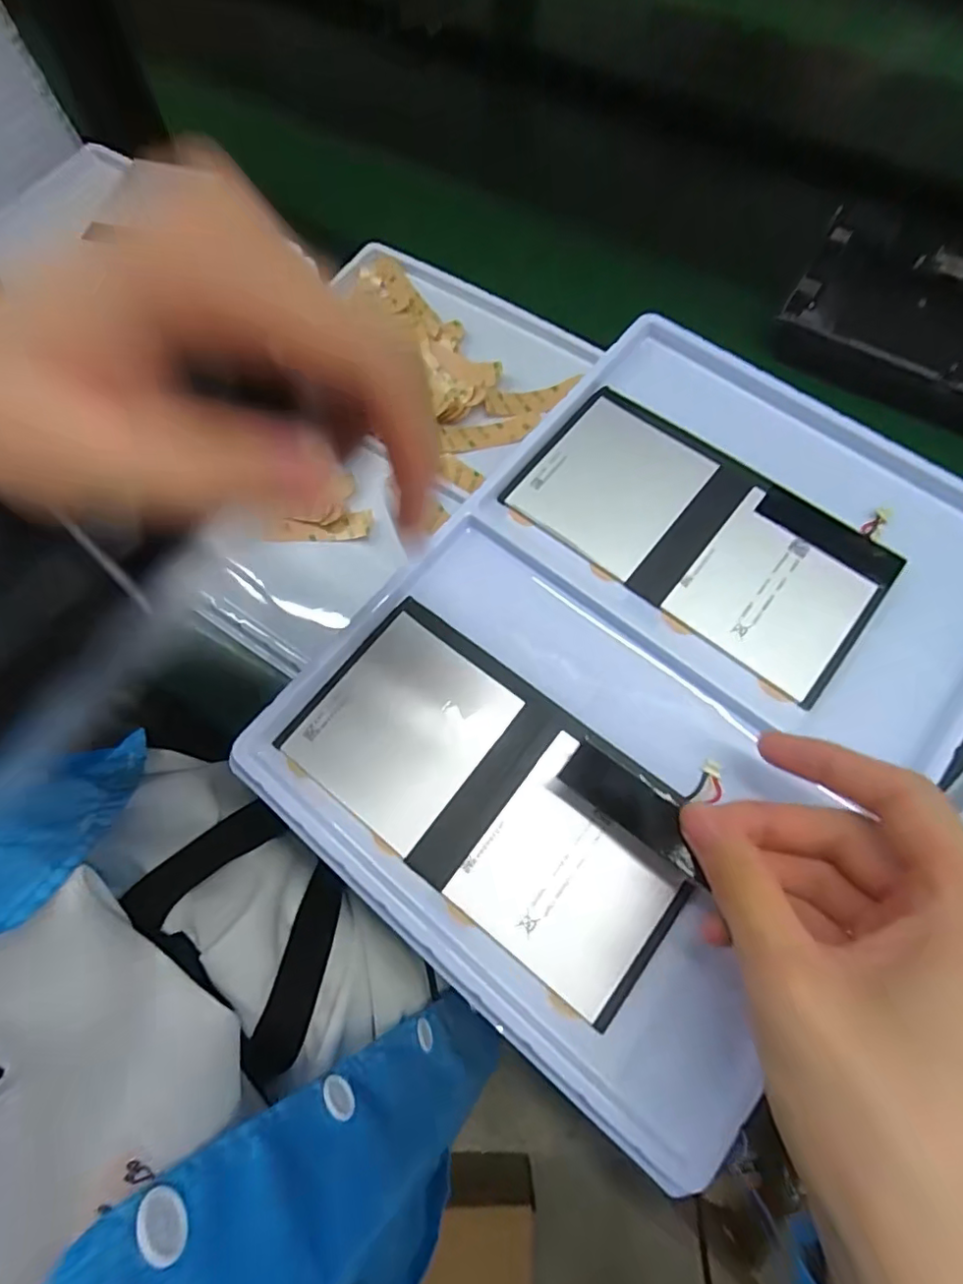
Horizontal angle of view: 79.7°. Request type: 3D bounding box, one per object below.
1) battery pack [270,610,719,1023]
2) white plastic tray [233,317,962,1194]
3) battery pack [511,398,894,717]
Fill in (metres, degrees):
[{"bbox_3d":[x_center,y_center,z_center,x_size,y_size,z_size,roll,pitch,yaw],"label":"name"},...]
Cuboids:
[{"bbox_3d":[0.004,0.063,0.245,0.172,0.009,0.087,36,73,13],"label":"battery pack"},{"bbox_3d":[0.083,0.002,0.262,0.234,0.023,0.325,38,73,14],"label":"white plastic tray"},{"bbox_3d":[0.106,-0.056,0.284,0.170,0.008,0.093,38,73,14],"label":"battery pack"}]

